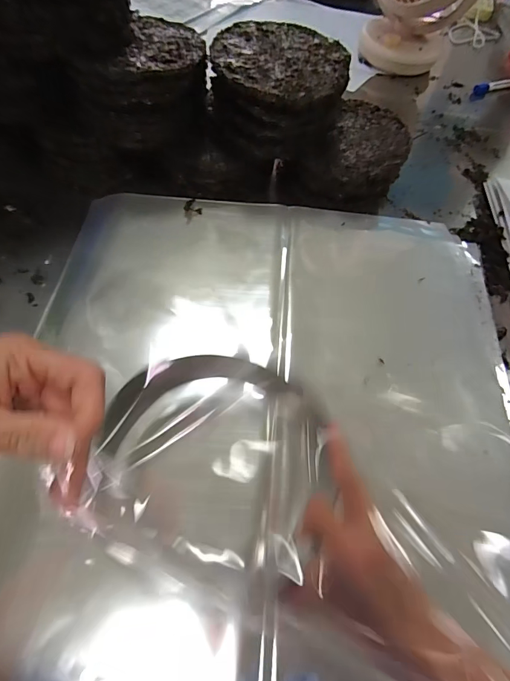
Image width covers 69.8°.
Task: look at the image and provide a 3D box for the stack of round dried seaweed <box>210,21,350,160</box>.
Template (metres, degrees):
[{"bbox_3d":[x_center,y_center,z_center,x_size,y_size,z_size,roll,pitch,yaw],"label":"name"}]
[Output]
[{"bbox_3d":[0.035,-0.375,0.557,0.190,0.106,0.182,2,61,-2],"label":"stack of round dried seaweed"}]

